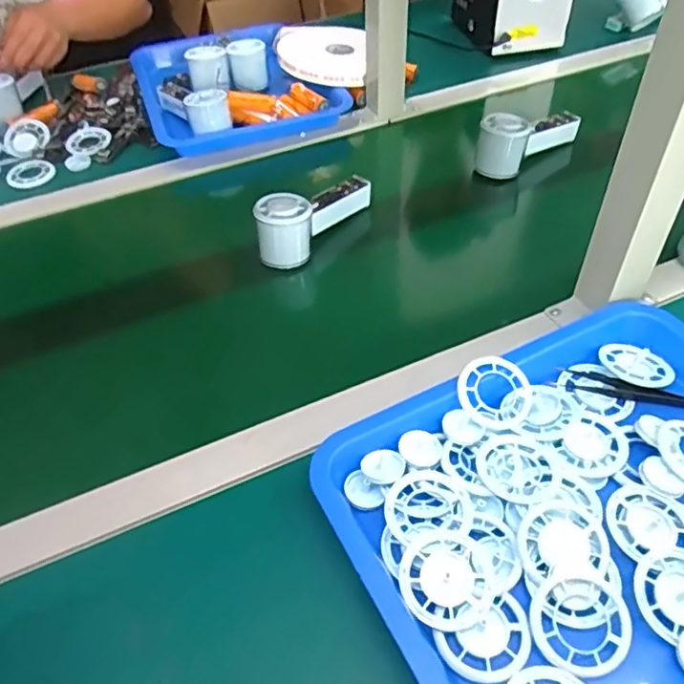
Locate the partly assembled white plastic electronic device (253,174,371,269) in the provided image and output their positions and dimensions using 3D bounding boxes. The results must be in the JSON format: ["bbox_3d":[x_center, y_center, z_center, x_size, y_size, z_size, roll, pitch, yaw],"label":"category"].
[{"bbox_3d":[-0.033,-0.141,0.635,0.045,0.062,0.151,29,54,26],"label":"partly assembled white plastic electronic device"}]

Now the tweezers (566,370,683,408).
[{"bbox_3d":[0.238,0.039,0.470,0.113,0.010,0.021,11,48,12],"label":"tweezers"}]

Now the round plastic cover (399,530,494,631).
[{"bbox_3d":[0.065,0.147,0.373,0.055,0.010,0.057,-1,47,1],"label":"round plastic cover"}]

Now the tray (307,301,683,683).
[{"bbox_3d":[0.189,0.109,0.405,0.363,0.036,0.267,-24,52,-16],"label":"tray"}]

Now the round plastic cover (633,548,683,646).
[{"bbox_3d":[0.207,0.153,0.365,0.055,0.010,0.050,-1,47,1],"label":"round plastic cover"}]

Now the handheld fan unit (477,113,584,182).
[{"bbox_3d":[0.223,-0.252,0.723,0.154,0.059,0.050,-31,53,-24],"label":"handheld fan unit"}]

